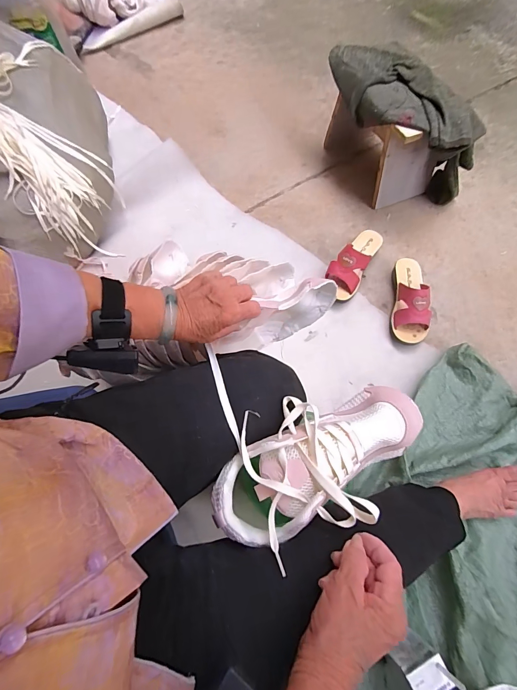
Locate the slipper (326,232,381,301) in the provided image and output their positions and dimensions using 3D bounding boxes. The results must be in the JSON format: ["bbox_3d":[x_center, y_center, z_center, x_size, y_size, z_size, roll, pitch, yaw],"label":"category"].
[{"bbox_3d":[0.238,-0.211,0.852,0.079,0.081,0.219,28,73,14],"label":"slipper"}]

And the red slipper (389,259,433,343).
[{"bbox_3d":[0.362,-0.111,0.796,0.081,0.082,0.221,9,69,6],"label":"red slipper"}]

